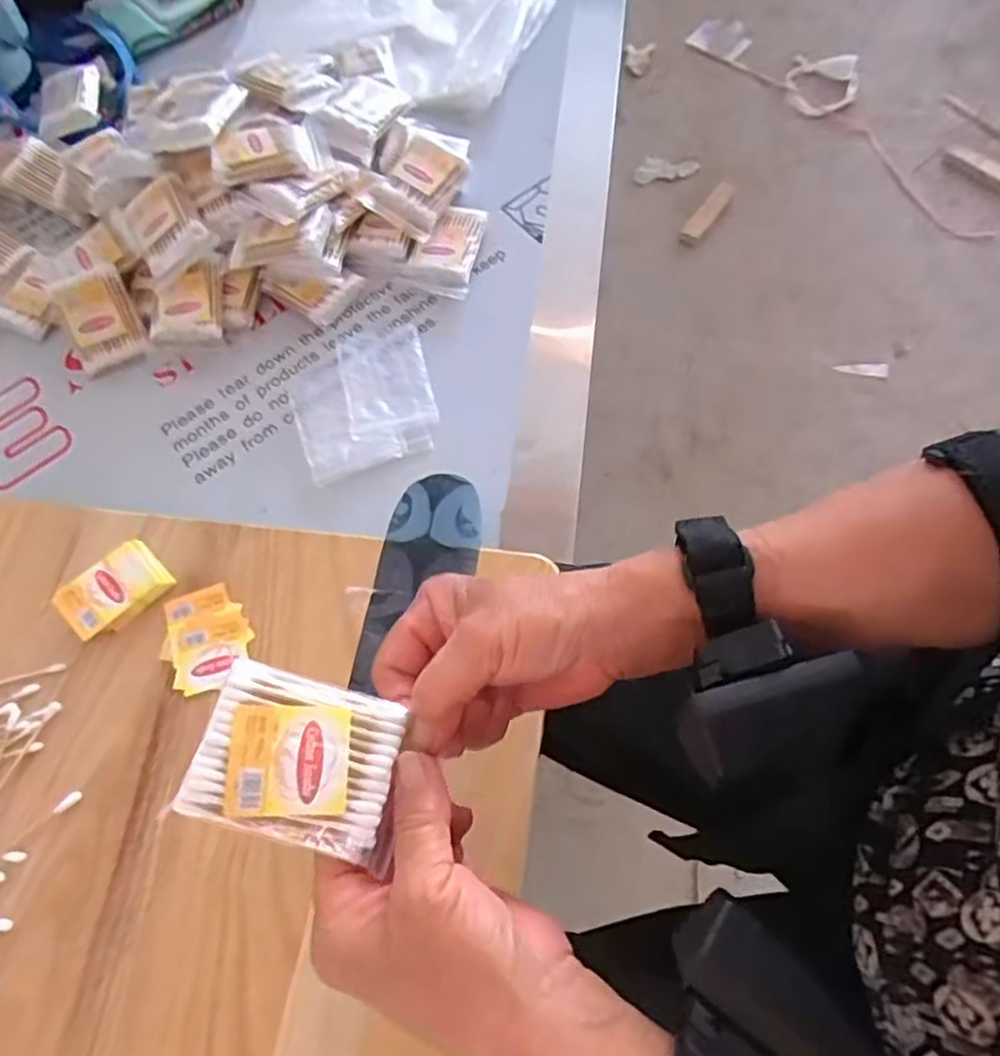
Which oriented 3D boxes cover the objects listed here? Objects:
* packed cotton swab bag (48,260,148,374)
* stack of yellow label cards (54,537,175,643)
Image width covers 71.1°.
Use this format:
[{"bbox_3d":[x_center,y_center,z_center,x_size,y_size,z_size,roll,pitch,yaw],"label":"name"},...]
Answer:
[{"bbox_3d":[-0.325,-0.171,0.567,0.055,0.013,0.071,-23,105,-8],"label":"packed cotton swab bag"},{"bbox_3d":[-0.239,0.039,0.435,0.061,0.015,0.043,-41,70,-11],"label":"stack of yellow label cards"}]

